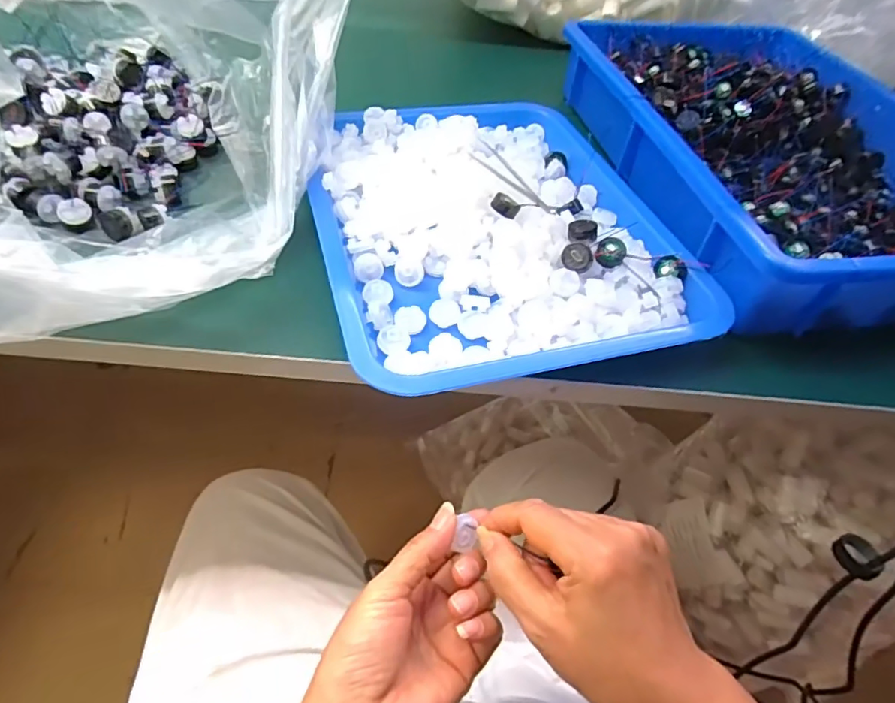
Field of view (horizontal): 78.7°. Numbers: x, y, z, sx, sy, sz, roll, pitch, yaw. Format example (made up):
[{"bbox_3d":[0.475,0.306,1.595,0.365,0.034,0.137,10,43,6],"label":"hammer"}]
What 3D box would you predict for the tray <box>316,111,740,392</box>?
[{"bbox_3d":[0.030,-0.106,0.428,0.259,0.033,0.315,-10,51,-15],"label":"tray"}]

